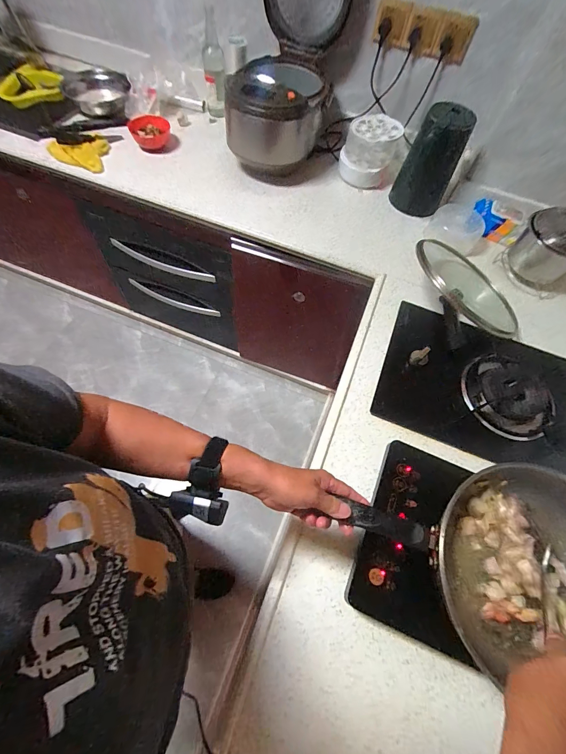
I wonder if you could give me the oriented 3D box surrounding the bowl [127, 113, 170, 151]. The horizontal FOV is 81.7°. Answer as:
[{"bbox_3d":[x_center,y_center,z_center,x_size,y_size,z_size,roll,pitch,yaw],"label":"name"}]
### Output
[{"bbox_3d":[-0.420,-0.779,1.039,0.118,0.054,0.117,2,63,-4],"label":"bowl"}]

